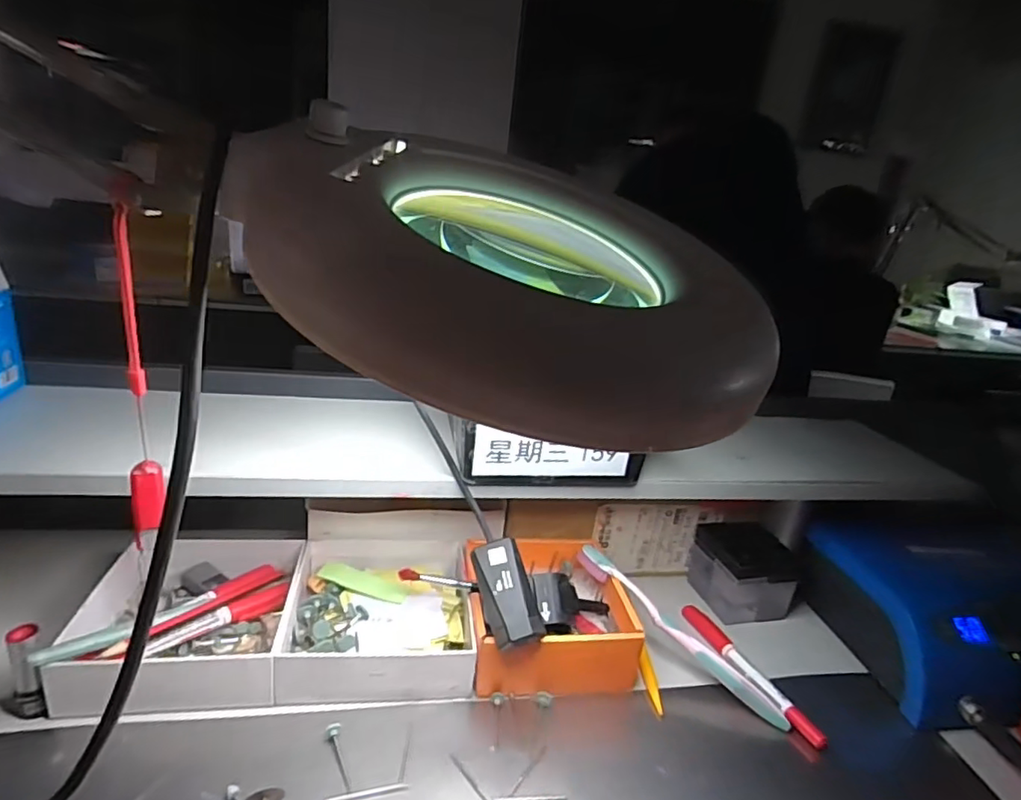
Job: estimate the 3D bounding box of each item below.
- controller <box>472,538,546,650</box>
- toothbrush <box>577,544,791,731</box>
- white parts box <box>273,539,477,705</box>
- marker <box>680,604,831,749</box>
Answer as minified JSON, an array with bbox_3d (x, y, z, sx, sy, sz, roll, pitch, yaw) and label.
[{"bbox_3d":[-0.002,0.128,0.381,0.032,0.024,0.069,-3,54,-26],"label":"controller"},{"bbox_3d":[0.126,0.174,0.435,0.182,0.018,0.014,38,32,23],"label":"toothbrush"},{"bbox_3d":[-0.097,0.156,0.437,0.133,0.041,0.144,3,20,-11],"label":"white parts box"},{"bbox_3d":[0.181,0.204,0.440,0.016,0.011,0.138,-2,21,-22],"label":"marker"}]

